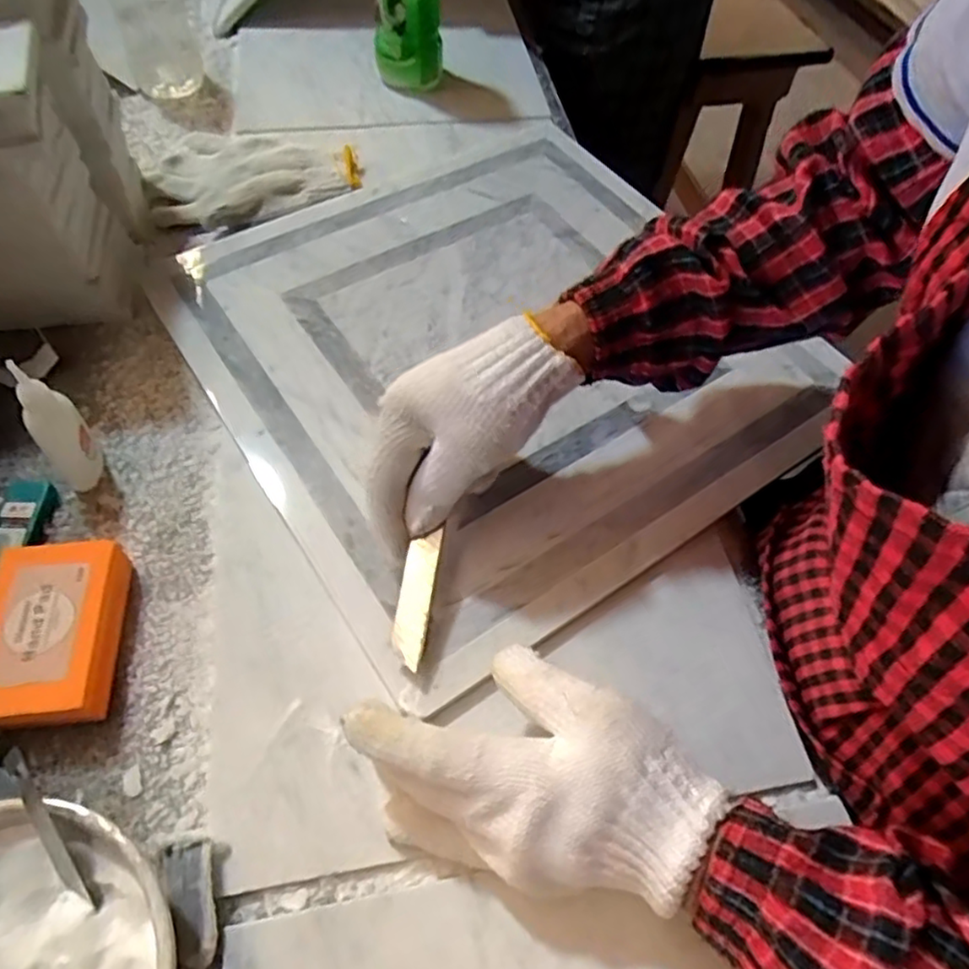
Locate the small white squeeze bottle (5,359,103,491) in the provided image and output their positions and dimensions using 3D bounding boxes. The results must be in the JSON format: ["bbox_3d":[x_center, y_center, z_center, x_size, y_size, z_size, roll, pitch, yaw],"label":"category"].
[{"bbox_3d":[-0.255,-0.036,0.395,0.029,0.096,0.032,-39,68,-23],"label":"small white squeeze bottle"}]

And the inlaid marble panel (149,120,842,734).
[{"bbox_3d":[0.001,-0.114,0.490,0.380,0.022,0.404,-29,65,-19],"label":"inlaid marble panel"}]

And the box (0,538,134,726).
[{"bbox_3d":[-0.227,0.079,0.356,0.072,0.027,0.096,-5,60,-6],"label":"box"}]

